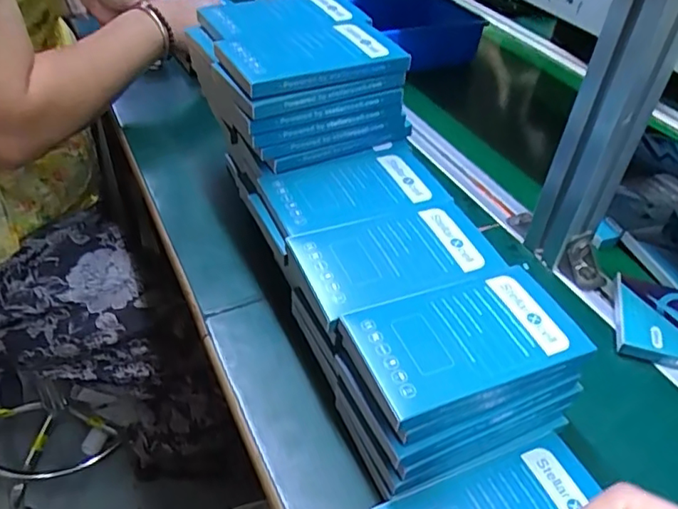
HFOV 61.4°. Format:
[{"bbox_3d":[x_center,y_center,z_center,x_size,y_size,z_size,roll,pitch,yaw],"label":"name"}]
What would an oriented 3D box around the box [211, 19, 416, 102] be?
[{"bbox_3d":[-0.024,-0.157,0.443,0.139,0.018,0.079,-20,46,-25],"label":"box"}]

